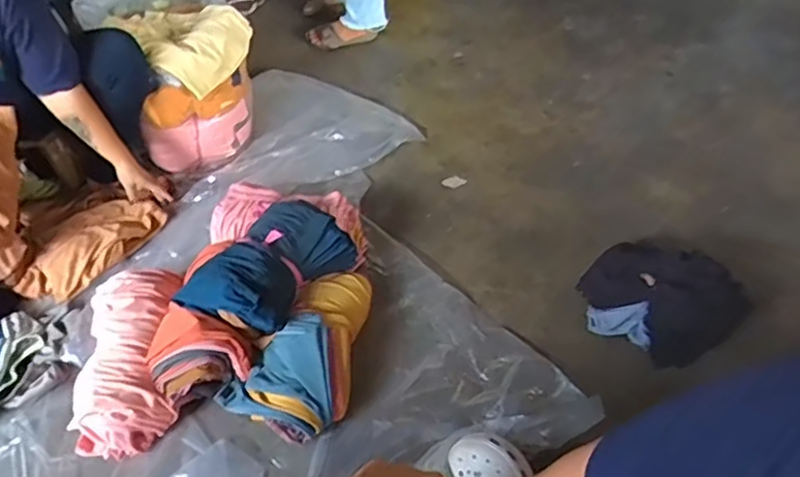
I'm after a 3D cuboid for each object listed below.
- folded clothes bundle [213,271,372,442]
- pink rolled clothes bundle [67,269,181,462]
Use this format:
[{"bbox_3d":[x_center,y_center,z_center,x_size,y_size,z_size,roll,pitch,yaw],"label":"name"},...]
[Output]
[{"bbox_3d":[-0.150,0.211,1.178,0.205,0.117,0.340,30,57,29],"label":"folded clothes bundle"},{"bbox_3d":[-0.517,0.223,1.196,0.173,0.123,0.349,-7,47,0],"label":"pink rolled clothes bundle"}]

